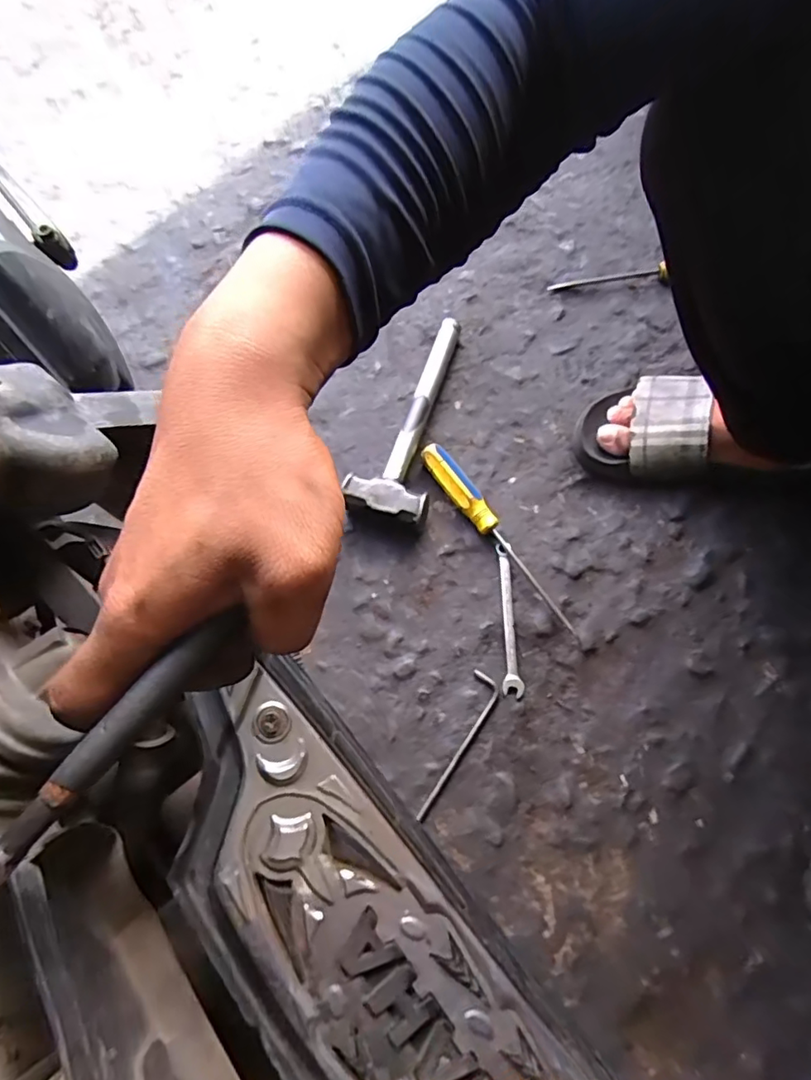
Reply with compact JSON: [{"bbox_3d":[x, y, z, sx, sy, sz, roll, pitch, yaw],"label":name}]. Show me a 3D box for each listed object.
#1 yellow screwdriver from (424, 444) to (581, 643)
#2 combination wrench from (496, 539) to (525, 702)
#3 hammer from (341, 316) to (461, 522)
[{"bbox_3d":[0.097,0.000,0.589,0.030,0.027,0.251,-32,73,-9],"label":"yellow screwdriver"},{"bbox_3d":[0.103,0.080,0.572,0.020,0.011,0.153,-4,71,1],"label":"combination wrench"},{"bbox_3d":[0.017,-0.138,0.642,0.089,0.042,0.257,20,73,9],"label":"hammer"}]

